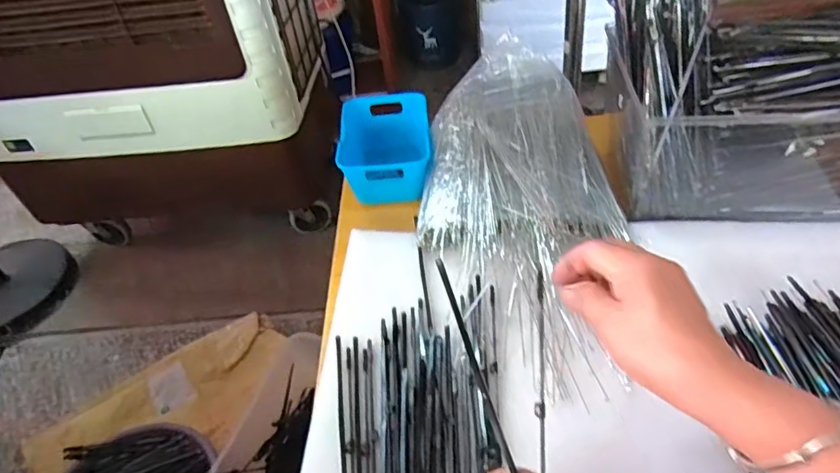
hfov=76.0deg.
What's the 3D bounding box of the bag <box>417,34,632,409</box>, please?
[{"bbox_3d":[0.104,-0.048,0.548,0.204,0.074,0.405,-2,44,7],"label":"bag"}]

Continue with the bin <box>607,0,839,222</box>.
[{"bbox_3d":[0.342,-0.124,0.533,0.289,0.169,0.156,-1,45,7],"label":"bin"}]

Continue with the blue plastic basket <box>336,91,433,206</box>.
[{"bbox_3d":[-0.039,-0.103,0.665,0.105,0.071,0.154,-6,44,2],"label":"blue plastic basket"}]

